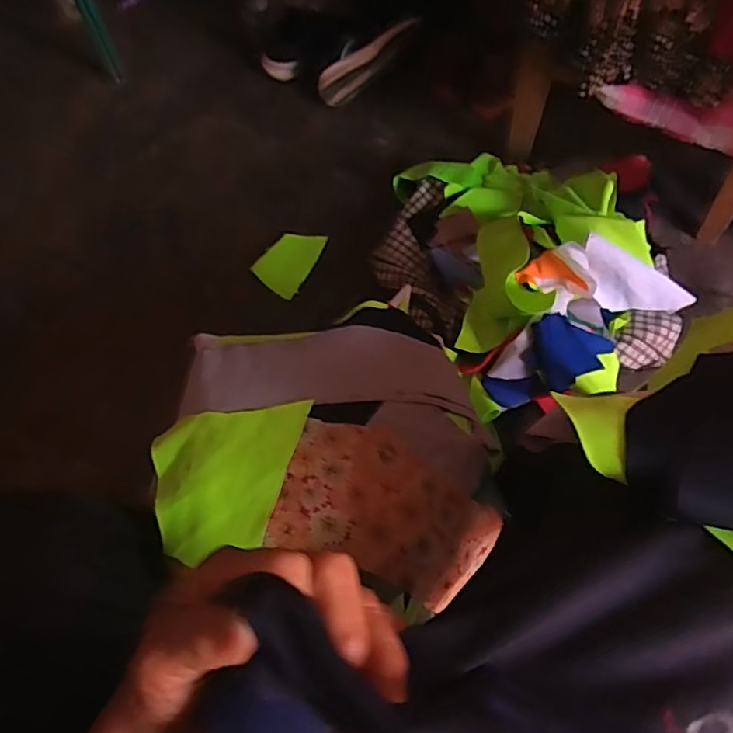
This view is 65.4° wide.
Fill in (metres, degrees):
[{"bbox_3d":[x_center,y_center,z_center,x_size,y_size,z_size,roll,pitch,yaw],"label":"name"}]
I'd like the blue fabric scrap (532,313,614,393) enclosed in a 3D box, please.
[{"bbox_3d":[0.283,-0.030,0.784,0.115,0.060,0.089,-29,68,-9],"label":"blue fabric scrap"}]

